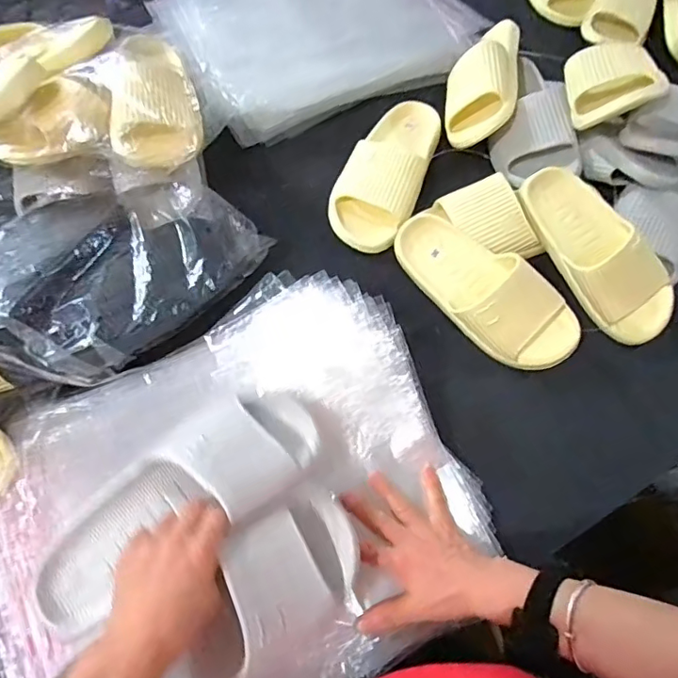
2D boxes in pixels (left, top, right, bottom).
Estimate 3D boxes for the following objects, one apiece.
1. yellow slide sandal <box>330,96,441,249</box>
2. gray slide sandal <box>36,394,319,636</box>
[{"bbox_3d":[0.067,-0.239,0.730,0.107,0.063,0.267,20,64,6],"label":"yellow slide sandal"},{"bbox_3d":[-0.134,0.132,0.456,0.256,0.070,0.100,-32,70,-15],"label":"gray slide sandal"}]

